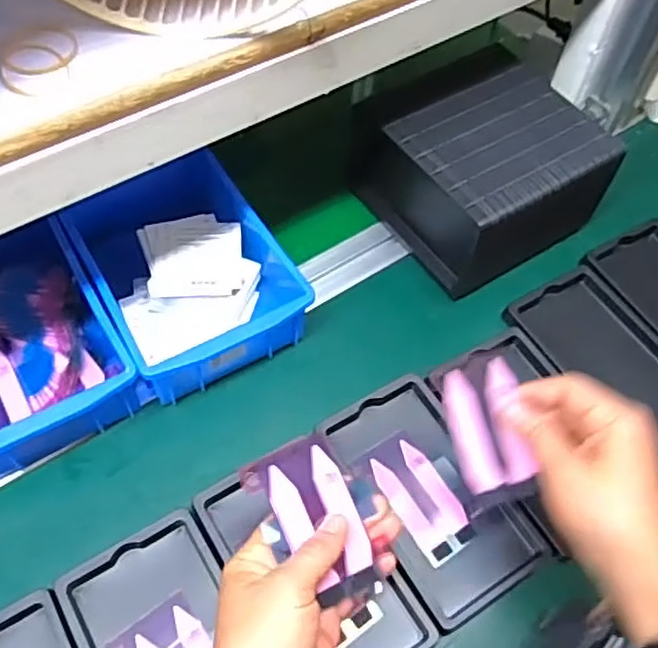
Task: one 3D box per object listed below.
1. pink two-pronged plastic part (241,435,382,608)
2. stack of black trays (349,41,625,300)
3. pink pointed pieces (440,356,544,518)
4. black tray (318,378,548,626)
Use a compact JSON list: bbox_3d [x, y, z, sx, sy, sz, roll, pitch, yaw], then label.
[{"bbox_3d":[-0.006,0.114,0.377,0.052,0.010,0.095,-23,86,-18],"label":"pink two-pronged plastic part"},{"bbox_3d":[0.130,-0.135,0.580,0.161,0.103,0.168,-30,64,-20],"label":"stack of black trays"},{"bbox_3d":[0.098,0.066,0.409,0.044,0.006,0.084,-14,80,7],"label":"pink pointed pieces"},{"bbox_3d":[0.071,0.118,0.469,0.093,0.019,0.156,-23,62,-17],"label":"black tray"}]

